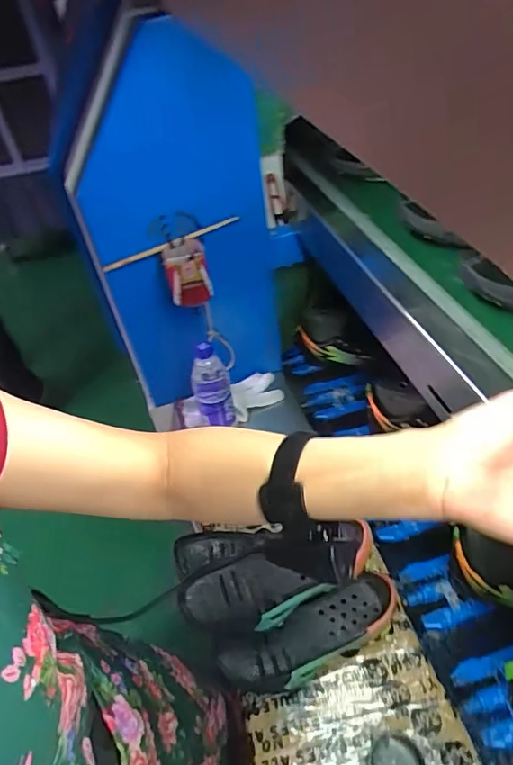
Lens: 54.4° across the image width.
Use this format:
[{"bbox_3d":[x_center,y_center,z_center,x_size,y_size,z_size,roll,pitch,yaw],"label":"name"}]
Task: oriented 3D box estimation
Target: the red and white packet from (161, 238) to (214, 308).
[{"bbox_3d":[-0.112,-0.173,0.813,0.065,0.090,0.067,-15,40,-8],"label":"red and white packet"}]

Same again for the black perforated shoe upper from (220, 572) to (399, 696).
[{"bbox_3d":[0.069,0.325,0.641,0.233,0.057,0.083,-17,41,-11],"label":"black perforated shoe upper"}]

